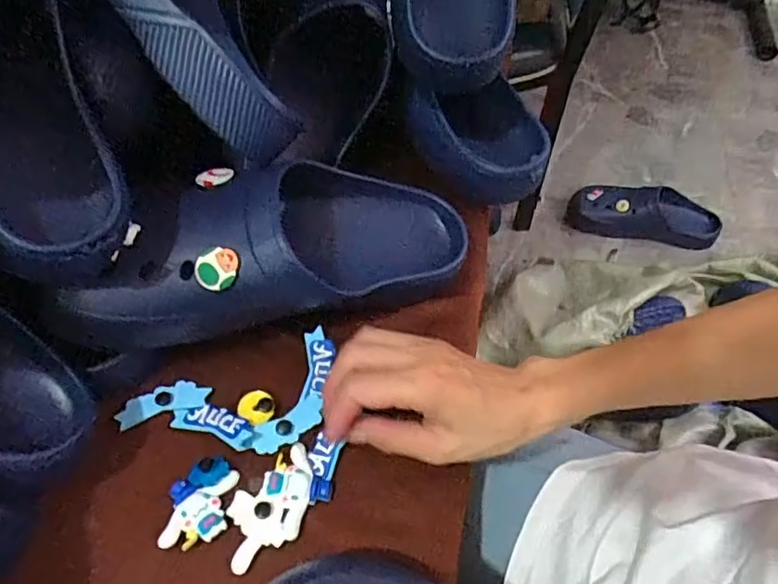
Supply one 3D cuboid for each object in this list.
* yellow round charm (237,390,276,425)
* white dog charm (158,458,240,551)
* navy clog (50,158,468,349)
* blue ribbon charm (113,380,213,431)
[{"bbox_3d":[-0.090,0.078,0.412,0.024,0.004,0.022,1,79,-5],"label":"yellow round charm"},{"bbox_3d":[-0.118,0.131,0.377,0.037,0.006,0.055,4,57,2],"label":"white dog charm"},{"bbox_3d":[-0.075,-0.029,0.413,0.277,0.091,0.113,-15,57,-27],"label":"navy clog"},{"bbox_3d":[-0.156,0.076,0.419,0.063,0.007,0.024,-13,58,-9],"label":"blue ribbon charm"}]

